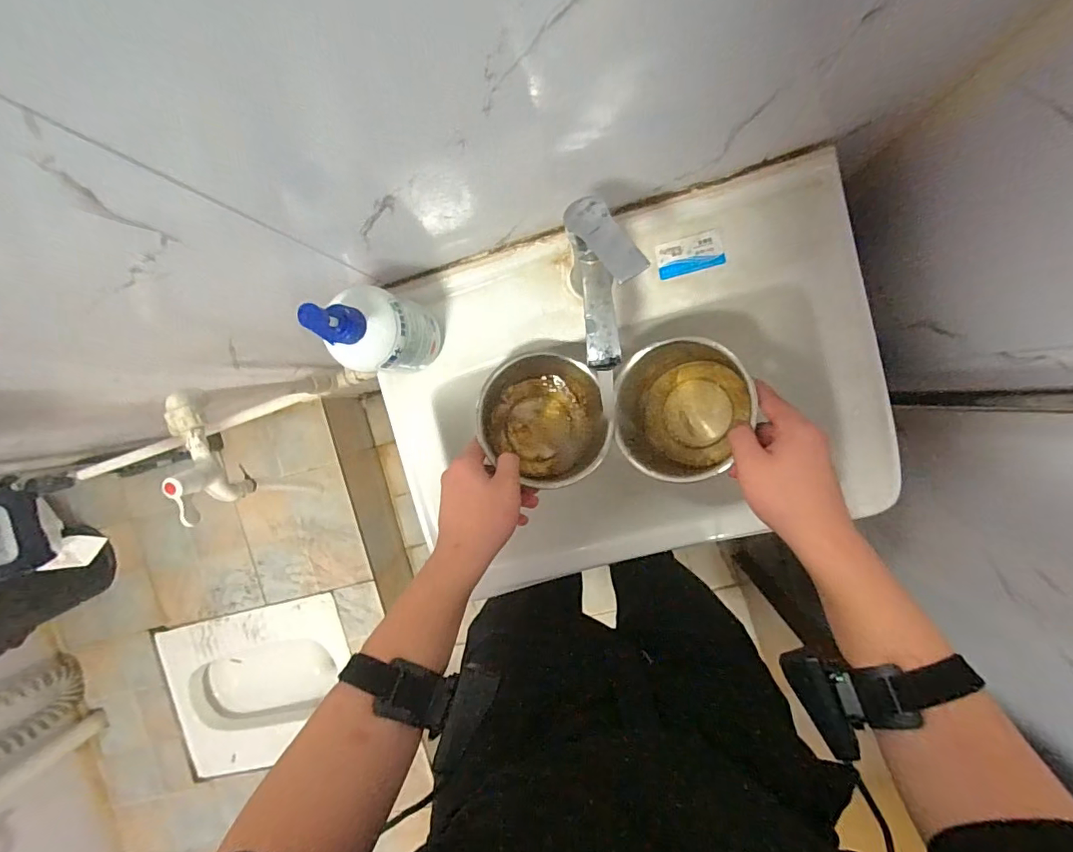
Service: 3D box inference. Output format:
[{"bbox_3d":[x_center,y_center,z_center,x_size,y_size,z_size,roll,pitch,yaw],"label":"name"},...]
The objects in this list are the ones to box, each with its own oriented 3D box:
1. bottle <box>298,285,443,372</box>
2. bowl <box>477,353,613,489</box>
[{"bbox_3d":[-0.138,-0.084,0.458,0.060,0.186,0.076,12,96,7],"label":"bottle"},{"bbox_3d":[0.002,-0.007,0.523,0.138,0.064,0.138,1,94,7],"label":"bowl"}]

